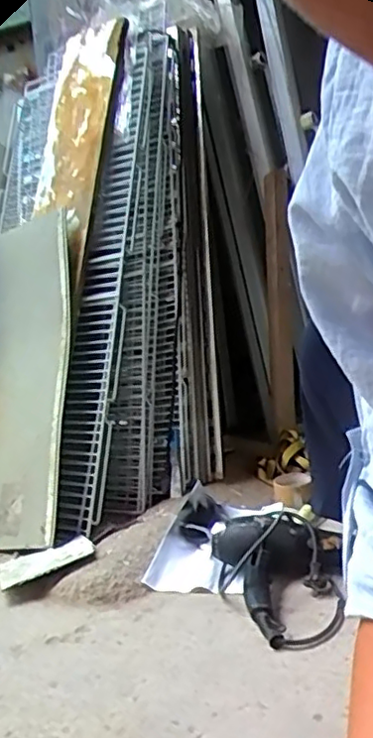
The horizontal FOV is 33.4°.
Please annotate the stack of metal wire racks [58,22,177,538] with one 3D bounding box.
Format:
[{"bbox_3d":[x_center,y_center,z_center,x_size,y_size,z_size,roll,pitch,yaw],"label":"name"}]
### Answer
[{"bbox_3d":[-0.123,-0.215,1.336,0.133,1.085,0.248,-3,-12,35],"label":"stack of metal wire racks"}]

